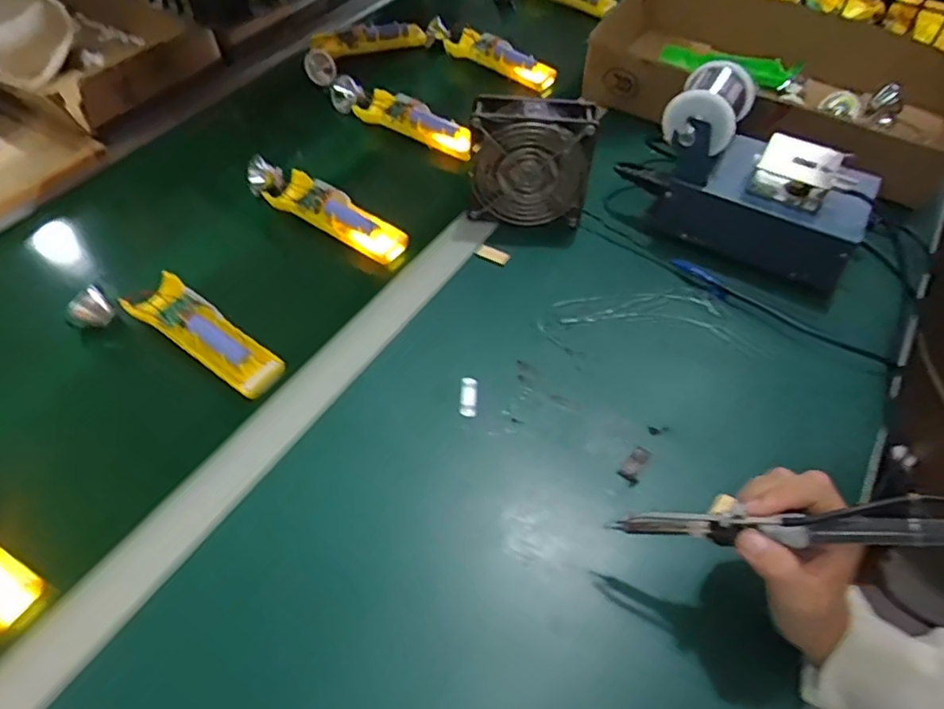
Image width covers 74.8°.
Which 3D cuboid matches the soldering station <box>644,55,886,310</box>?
[{"bbox_3d":[0.277,-0.162,0.589,0.196,0.150,0.097,26,55,19],"label":"soldering station"}]

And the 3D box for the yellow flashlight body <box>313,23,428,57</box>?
[{"bbox_3d":[-0.147,-0.444,0.868,0.157,0.026,0.046,-17,53,-15],"label":"yellow flashlight body"}]

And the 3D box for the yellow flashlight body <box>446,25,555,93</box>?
[{"bbox_3d":[0.038,-0.402,0.835,0.163,0.040,0.029,32,57,23],"label":"yellow flashlight body"}]

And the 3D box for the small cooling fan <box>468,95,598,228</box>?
[{"bbox_3d":[0.056,-0.186,0.617,0.116,0.127,0.042,5,51,3],"label":"small cooling fan"}]

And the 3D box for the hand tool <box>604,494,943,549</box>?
[{"bbox_3d":[0.181,0.093,0.352,0.207,0.021,0.023,-8,45,30],"label":"hand tool"}]

